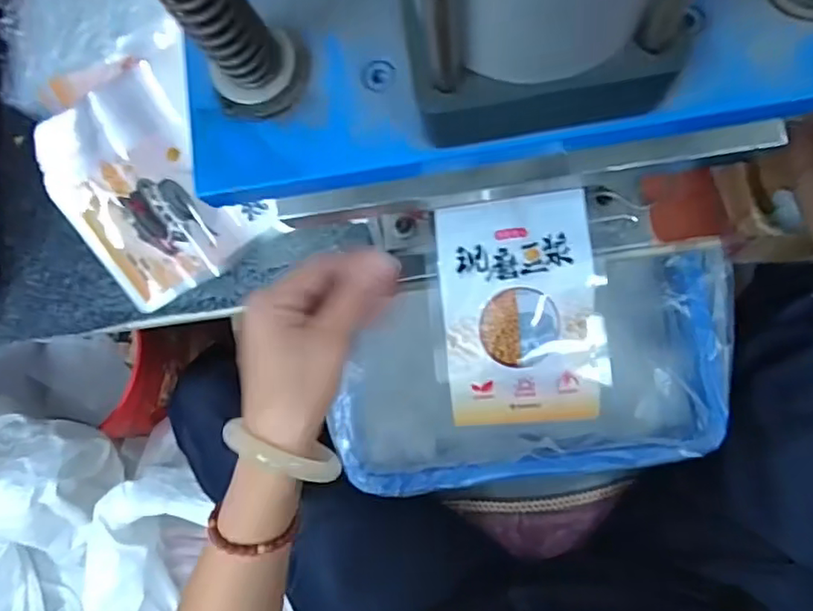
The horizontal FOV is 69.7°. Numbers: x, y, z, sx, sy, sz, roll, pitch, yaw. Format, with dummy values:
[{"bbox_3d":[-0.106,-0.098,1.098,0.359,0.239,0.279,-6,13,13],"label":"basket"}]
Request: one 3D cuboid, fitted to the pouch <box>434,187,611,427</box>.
[{"bbox_3d":[0.073,0.004,0.372,0.098,0.033,0.139,-7,83,6],"label":"pouch"}]

